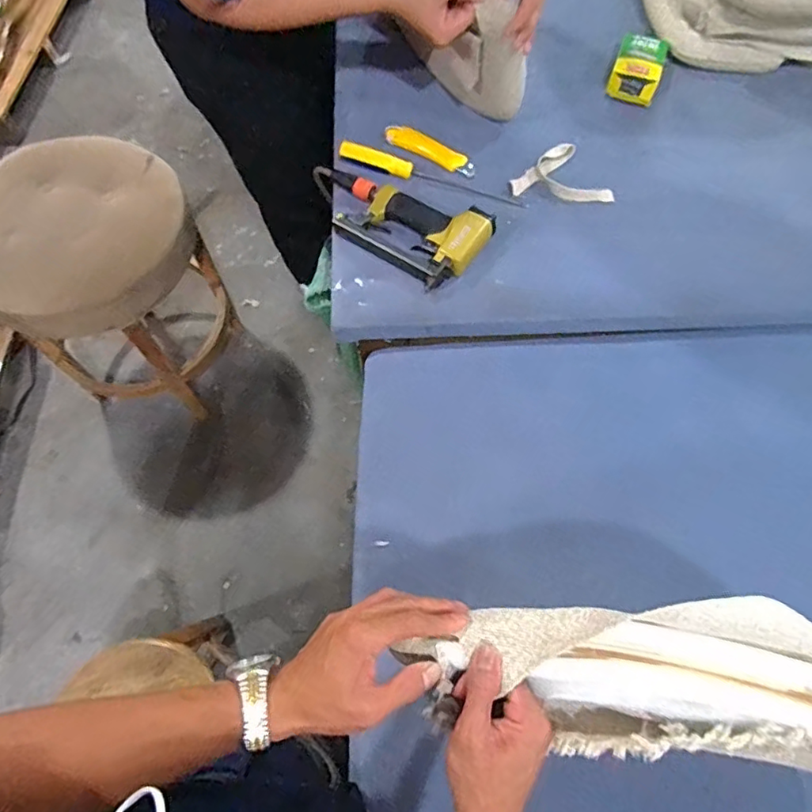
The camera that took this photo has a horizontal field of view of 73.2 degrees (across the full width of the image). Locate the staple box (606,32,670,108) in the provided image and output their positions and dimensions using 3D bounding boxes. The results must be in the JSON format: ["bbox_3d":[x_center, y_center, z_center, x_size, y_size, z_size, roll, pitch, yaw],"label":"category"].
[{"bbox_3d":[0.390,-0.568,0.914,0.077,0.027,0.132,20,70,7],"label":"staple box"}]

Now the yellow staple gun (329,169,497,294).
[{"bbox_3d":[-0.018,-0.261,0.780,0.259,0.050,0.130,28,69,11],"label":"yellow staple gun"}]

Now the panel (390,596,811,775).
[{"bbox_3d":[0.206,0.210,0.422,0.384,0.083,0.118,5,68,10],"label":"panel"}]

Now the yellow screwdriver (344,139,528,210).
[{"bbox_3d":[0.039,-0.348,0.823,0.289,0.026,0.025,19,69,6],"label":"yellow screwdriver"}]

